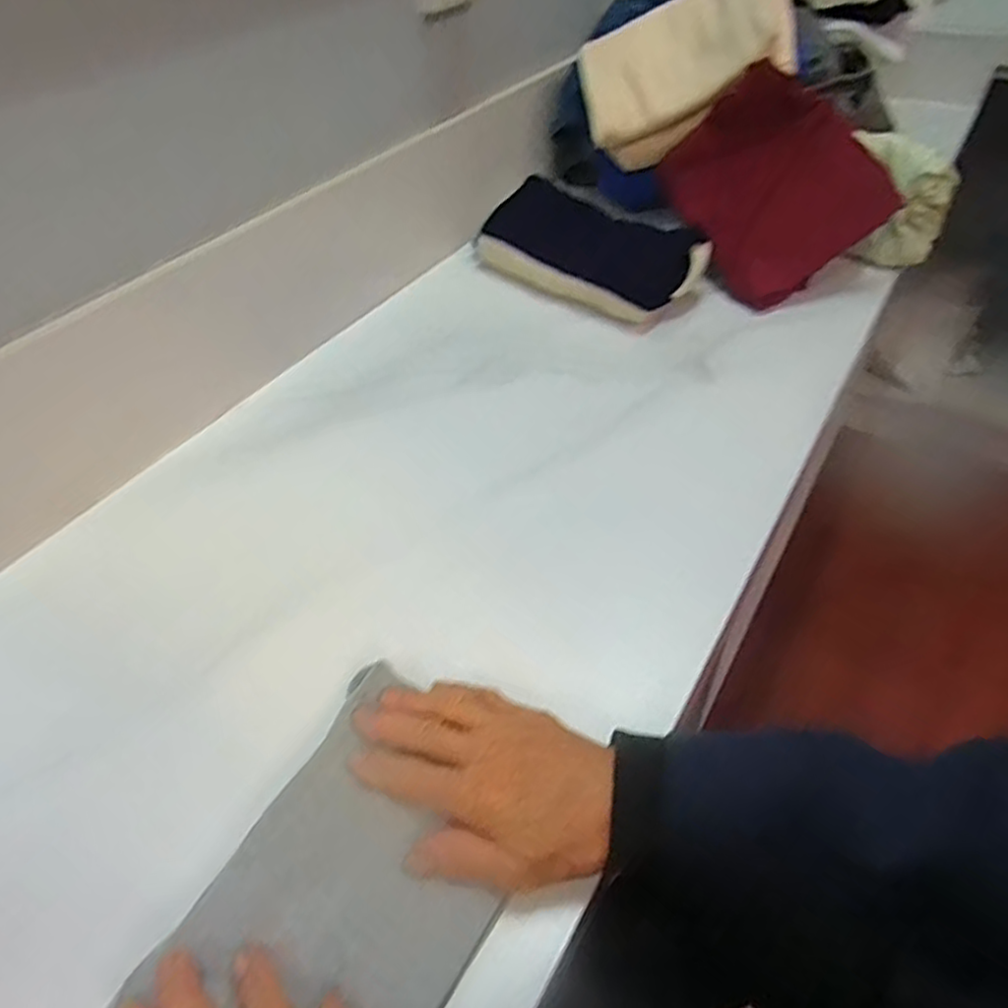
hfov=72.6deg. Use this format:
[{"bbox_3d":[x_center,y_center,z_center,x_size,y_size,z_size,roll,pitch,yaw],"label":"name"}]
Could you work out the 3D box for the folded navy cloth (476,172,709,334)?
[{"bbox_3d":[0.094,-0.289,0.784,0.121,0.063,0.248,-36,53,-28],"label":"folded navy cloth"}]

